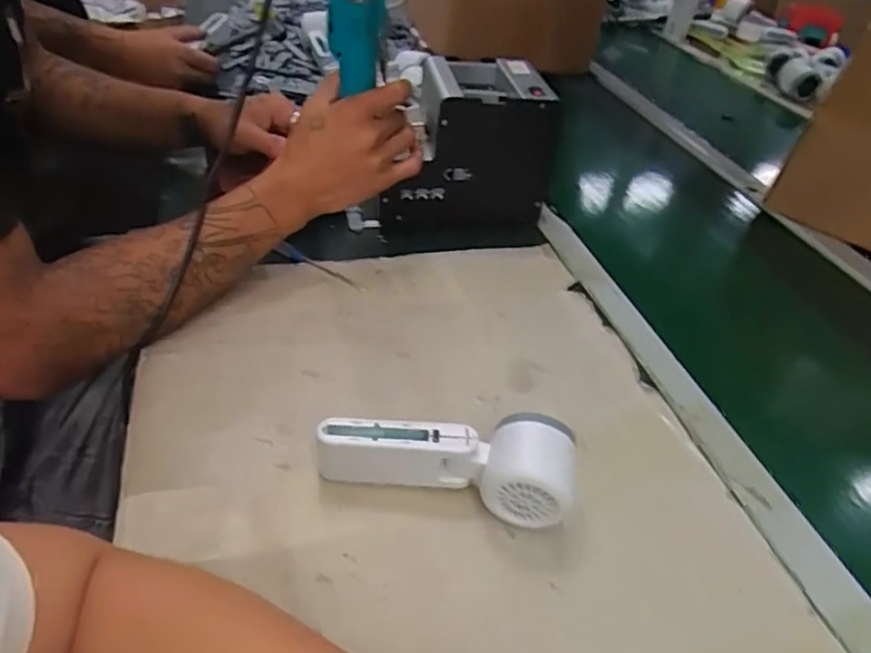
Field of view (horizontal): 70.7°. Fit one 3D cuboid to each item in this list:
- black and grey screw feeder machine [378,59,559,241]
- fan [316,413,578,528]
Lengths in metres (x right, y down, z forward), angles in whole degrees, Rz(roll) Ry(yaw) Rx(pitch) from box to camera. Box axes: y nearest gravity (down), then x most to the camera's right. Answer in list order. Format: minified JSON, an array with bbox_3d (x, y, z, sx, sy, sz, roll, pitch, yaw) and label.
[{"bbox_3d":[0.030,-0.197,0.671,0.181,0.147,0.137,1,40,-7],"label":"black and grey screw feeder machine"},{"bbox_3d":[0.008,0.087,0.404,0.168,0.052,0.053,11,39,5],"label":"fan"}]

